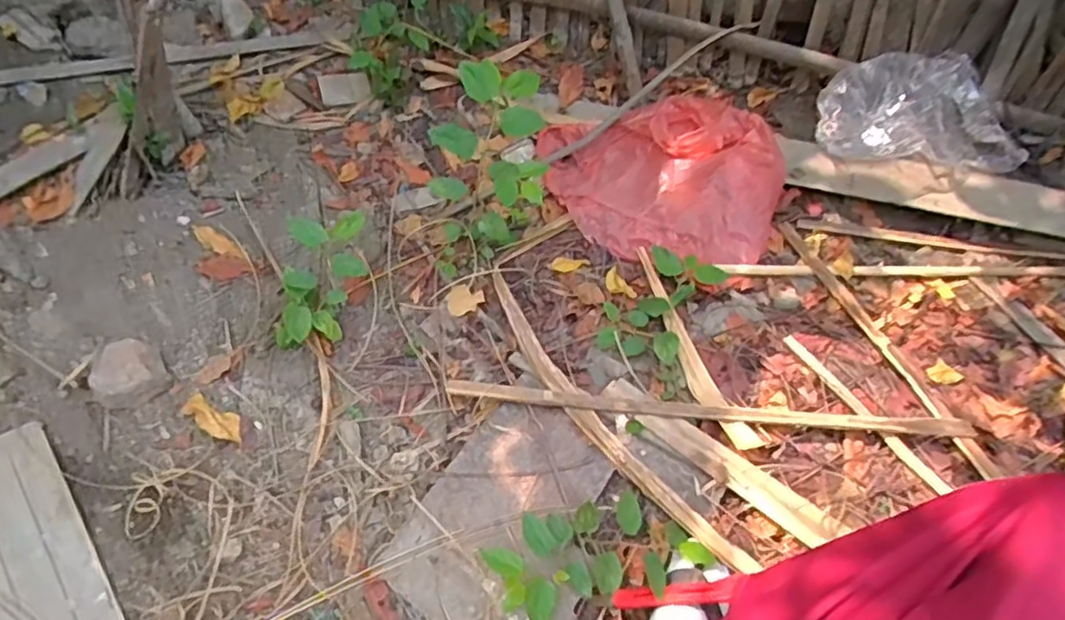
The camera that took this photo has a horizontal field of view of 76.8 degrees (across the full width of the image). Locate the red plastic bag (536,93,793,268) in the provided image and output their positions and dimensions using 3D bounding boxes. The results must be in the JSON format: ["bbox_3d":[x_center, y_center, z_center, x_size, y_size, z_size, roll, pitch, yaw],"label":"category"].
[{"bbox_3d":[0.211,-0.216,1.079,0.372,0.104,0.281,-2,52,-7],"label":"red plastic bag"}]

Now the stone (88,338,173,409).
[{"bbox_3d":[-0.476,0.074,0.790,0.075,0.046,0.075,2,51,-3],"label":"stone"}]

